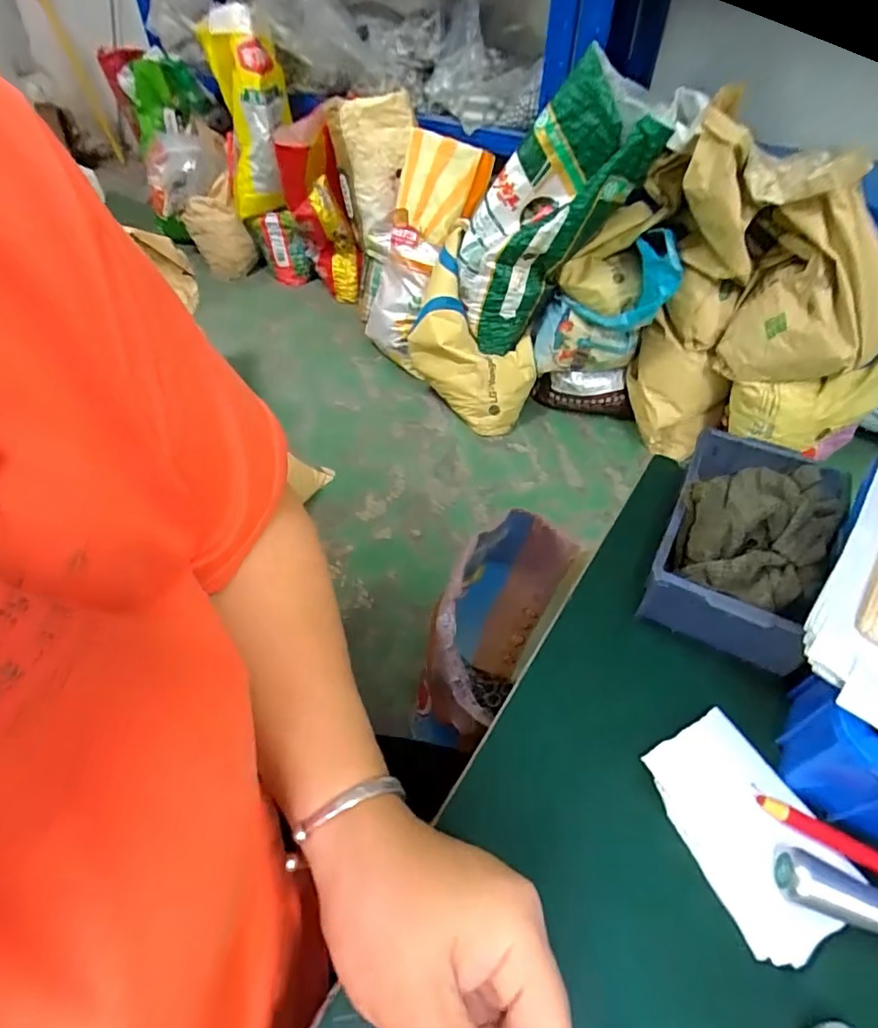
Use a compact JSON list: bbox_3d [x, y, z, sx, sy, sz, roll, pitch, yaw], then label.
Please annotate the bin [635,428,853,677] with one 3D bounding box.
[{"bbox_3d":[0.192,0.015,0.342,0.090,0.067,0.144,24,52,19],"label":"bin"}]

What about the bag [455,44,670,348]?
[{"bbox_3d":[0.234,-0.706,1.322,0.249,0.619,0.219,25,48,-14],"label":"bag"}]

